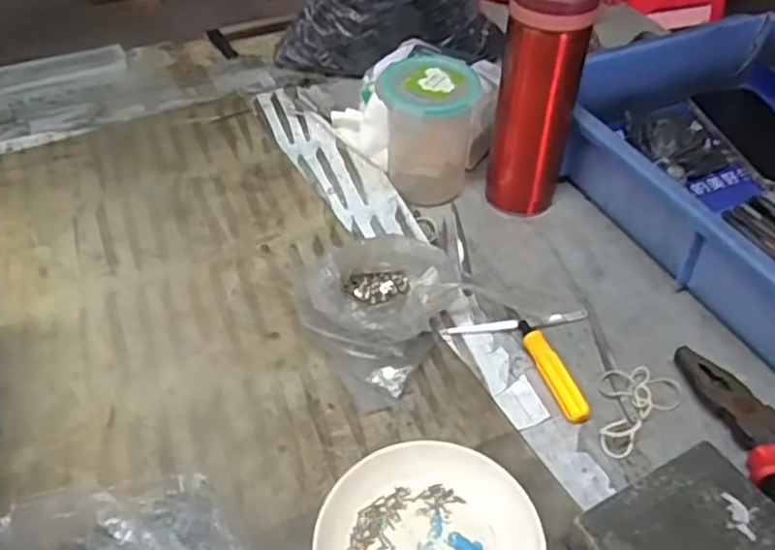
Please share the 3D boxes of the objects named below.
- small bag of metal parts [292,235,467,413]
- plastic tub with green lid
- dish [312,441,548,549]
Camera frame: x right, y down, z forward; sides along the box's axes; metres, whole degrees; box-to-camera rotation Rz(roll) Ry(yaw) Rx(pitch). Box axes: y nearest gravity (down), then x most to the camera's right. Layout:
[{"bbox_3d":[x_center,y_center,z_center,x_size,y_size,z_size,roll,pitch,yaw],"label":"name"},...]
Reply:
[{"bbox_3d":[0.001,0.016,0.487,0.117,0.045,0.135,-13,44,-14],"label":"small bag of metal parts"},{"bbox_3d":[0.032,-0.112,0.576,0.078,0.110,0.069,-1,43,-2],"label":"plastic tub with green lid"},{"bbox_3d":[0.018,0.142,0.374,0.114,0.018,0.107,0,43,0],"label":"dish"}]

